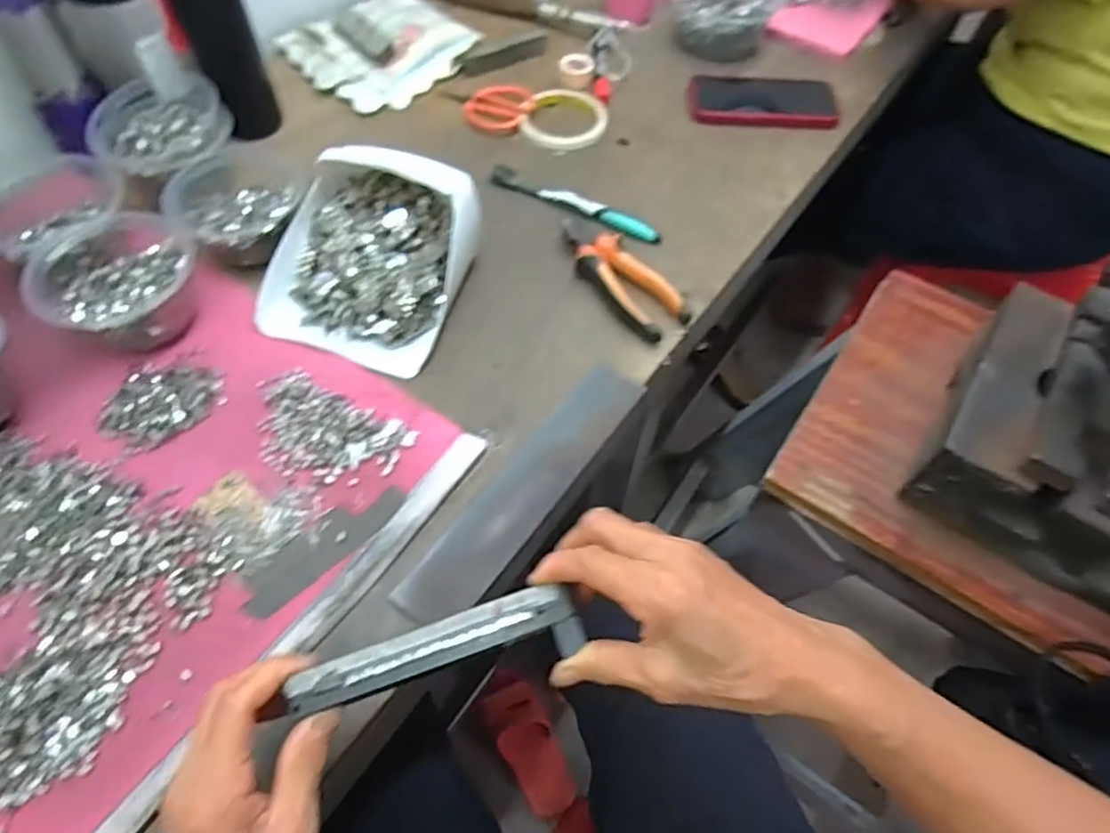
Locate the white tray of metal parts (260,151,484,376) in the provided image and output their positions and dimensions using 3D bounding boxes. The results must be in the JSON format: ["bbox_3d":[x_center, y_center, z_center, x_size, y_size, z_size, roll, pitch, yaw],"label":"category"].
[{"bbox_3d":[-0.154,-0.142,0.558,0.156,0.076,0.171,17,59,8],"label":"white tray of metal parts"}]

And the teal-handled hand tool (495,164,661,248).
[{"bbox_3d":[0.018,-0.212,0.657,0.183,0.008,0.027,26,60,13],"label":"teal-handled hand tool"}]

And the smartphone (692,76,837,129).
[{"bbox_3d":[0.242,-0.369,0.774,0.166,0.013,0.091,5,58,0],"label":"smartphone"}]

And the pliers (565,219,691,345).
[{"bbox_3d":[0.056,-0.130,0.600,0.056,0.022,0.147,-35,66,-22],"label":"pliers"}]

